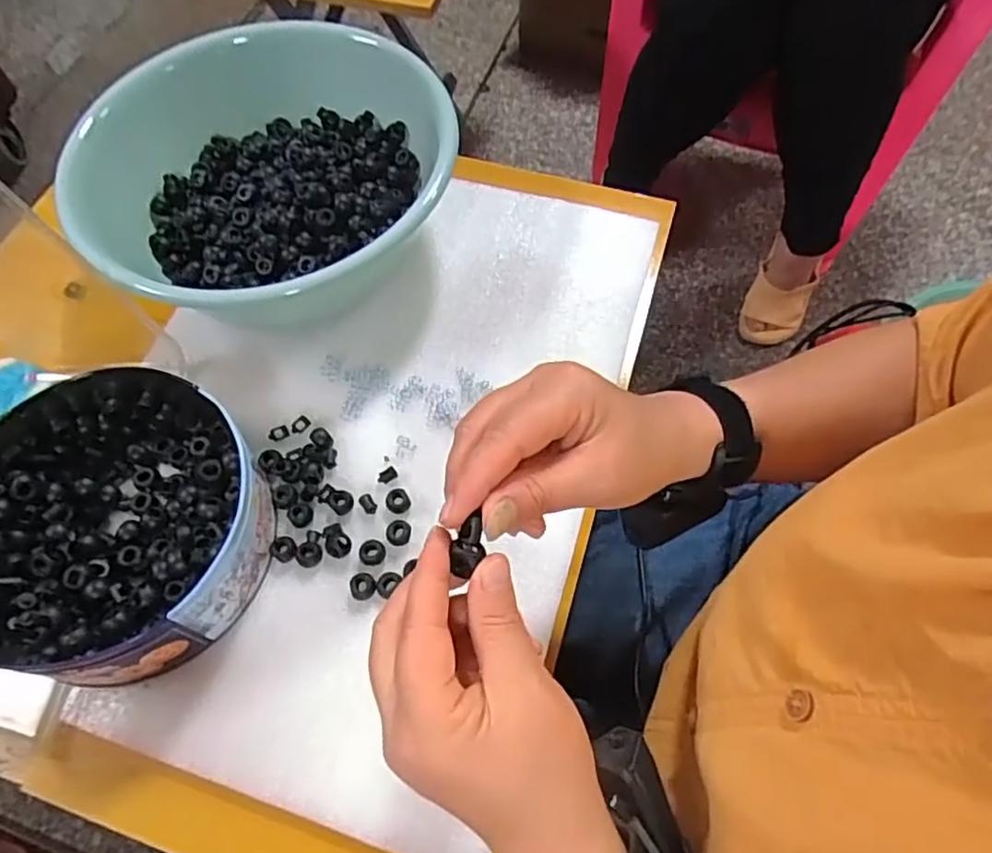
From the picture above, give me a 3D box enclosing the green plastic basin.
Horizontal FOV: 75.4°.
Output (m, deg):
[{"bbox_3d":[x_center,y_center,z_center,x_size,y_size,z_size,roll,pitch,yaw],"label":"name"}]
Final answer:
[{"bbox_3d":[-0.197,-0.207,0.531,0.277,0.105,0.277,-1,64,1],"label":"green plastic basin"}]

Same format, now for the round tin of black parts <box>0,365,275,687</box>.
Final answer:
[{"bbox_3d":[-0.243,0.059,0.411,0.186,0.075,0.181,-1,64,1],"label":"round tin of black parts"}]

